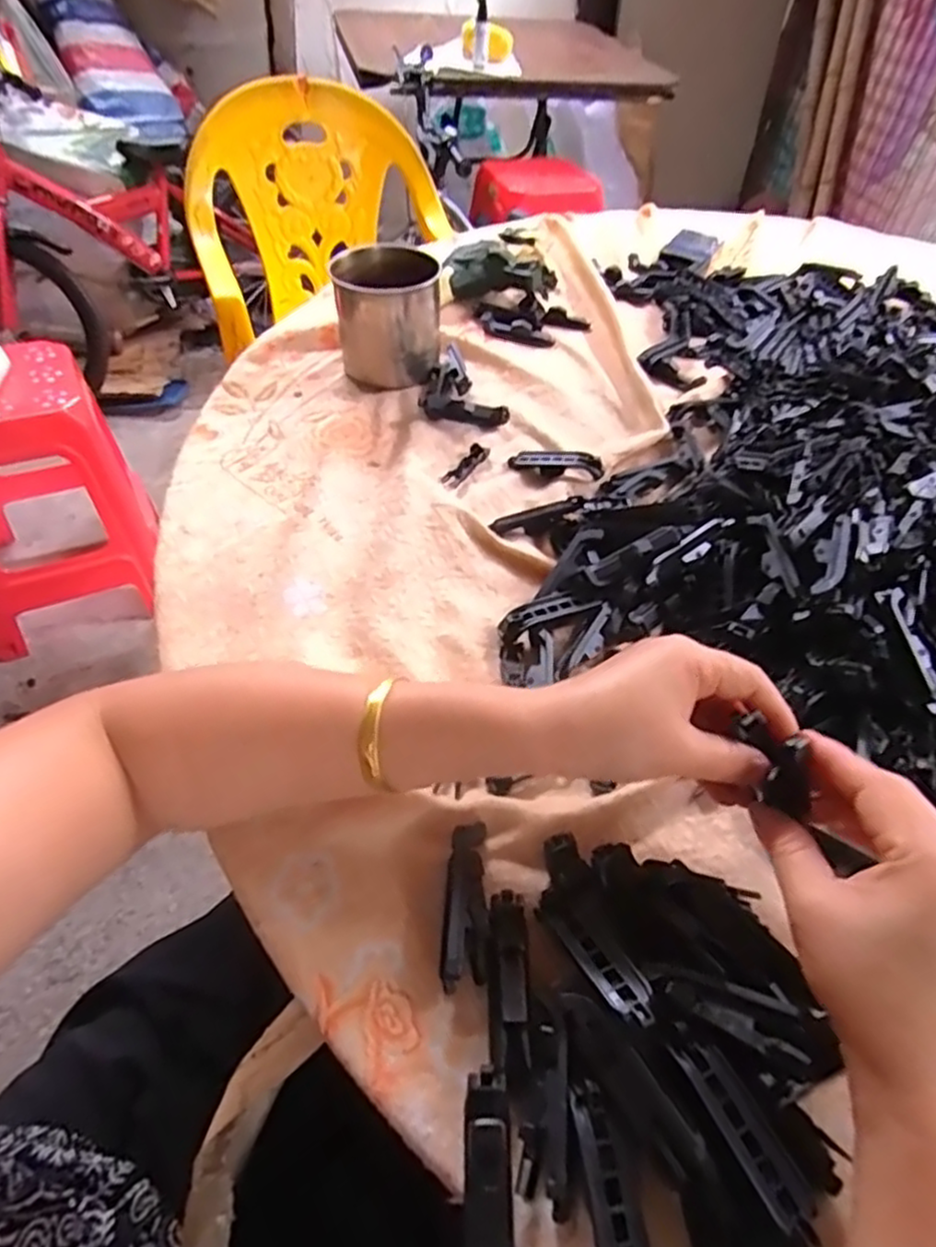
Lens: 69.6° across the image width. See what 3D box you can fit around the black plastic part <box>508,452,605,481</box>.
[{"bbox_3d":[0.069,-0.126,0.530,0.073,0.019,0.016,17,51,13],"label":"black plastic part"}]

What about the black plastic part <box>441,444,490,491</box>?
[{"bbox_3d":[-0.002,-0.125,0.537,0.016,0.007,0.057,25,53,19],"label":"black plastic part"}]

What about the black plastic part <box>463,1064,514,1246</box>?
[{"bbox_3d":[0.007,0.211,0.249,0.017,0.017,0.074,0,49,-2],"label":"black plastic part"}]

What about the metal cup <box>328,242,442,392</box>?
[{"bbox_3d":[-0.071,-0.275,0.605,0.089,0.090,0.083,-3,49,-4],"label":"metal cup"}]

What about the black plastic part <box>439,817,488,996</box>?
[{"bbox_3d":[-0.001,0.132,0.318,0.020,0.014,0.071,2,49,0],"label":"black plastic part"}]

